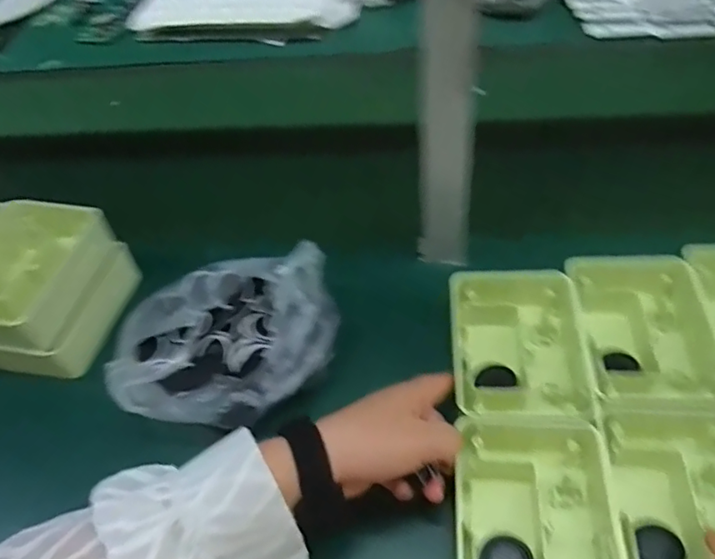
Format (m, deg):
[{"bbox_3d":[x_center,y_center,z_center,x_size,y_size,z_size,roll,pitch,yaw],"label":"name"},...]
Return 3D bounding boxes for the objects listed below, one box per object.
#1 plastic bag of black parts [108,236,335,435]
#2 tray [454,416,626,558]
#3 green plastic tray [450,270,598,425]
[{"bbox_3d":[-0.123,0.044,0.512,0.201,0.079,0.181,-2,52,3],"label":"plastic bag of black parts"},{"bbox_3d":[0.124,0.178,0.403,0.108,0.053,0.147,2,52,6],"label":"tray"},{"bbox_3d":[0.135,0.059,0.492,0.103,0.050,0.147,1,52,5],"label":"green plastic tray"}]

